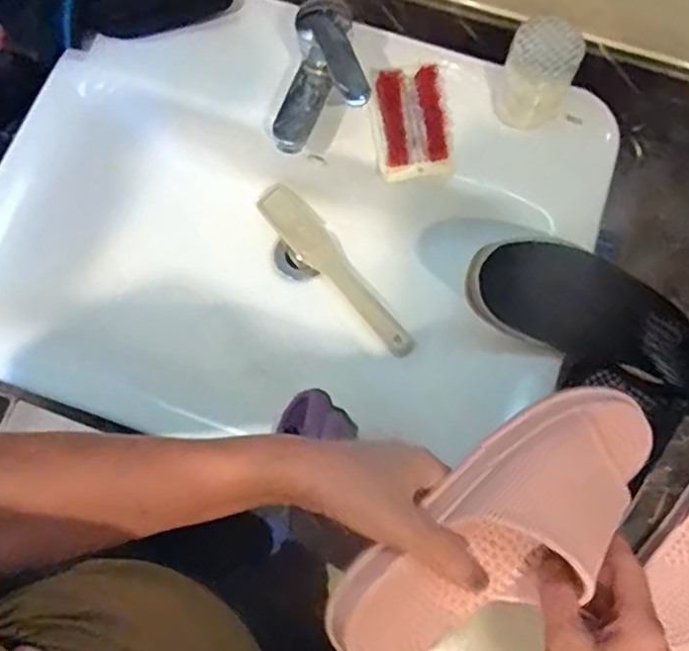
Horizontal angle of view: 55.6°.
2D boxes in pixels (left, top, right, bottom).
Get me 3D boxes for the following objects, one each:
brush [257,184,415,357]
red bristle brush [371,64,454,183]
[{"bbox_3d":[-0.005,-0.057,0.666,0.039,0.033,0.218,-41,78,-8],"label":"brush"},{"bbox_3d":[0.057,-0.175,0.568,0.063,0.034,0.087,-8,75,0],"label":"red bristle brush"}]

